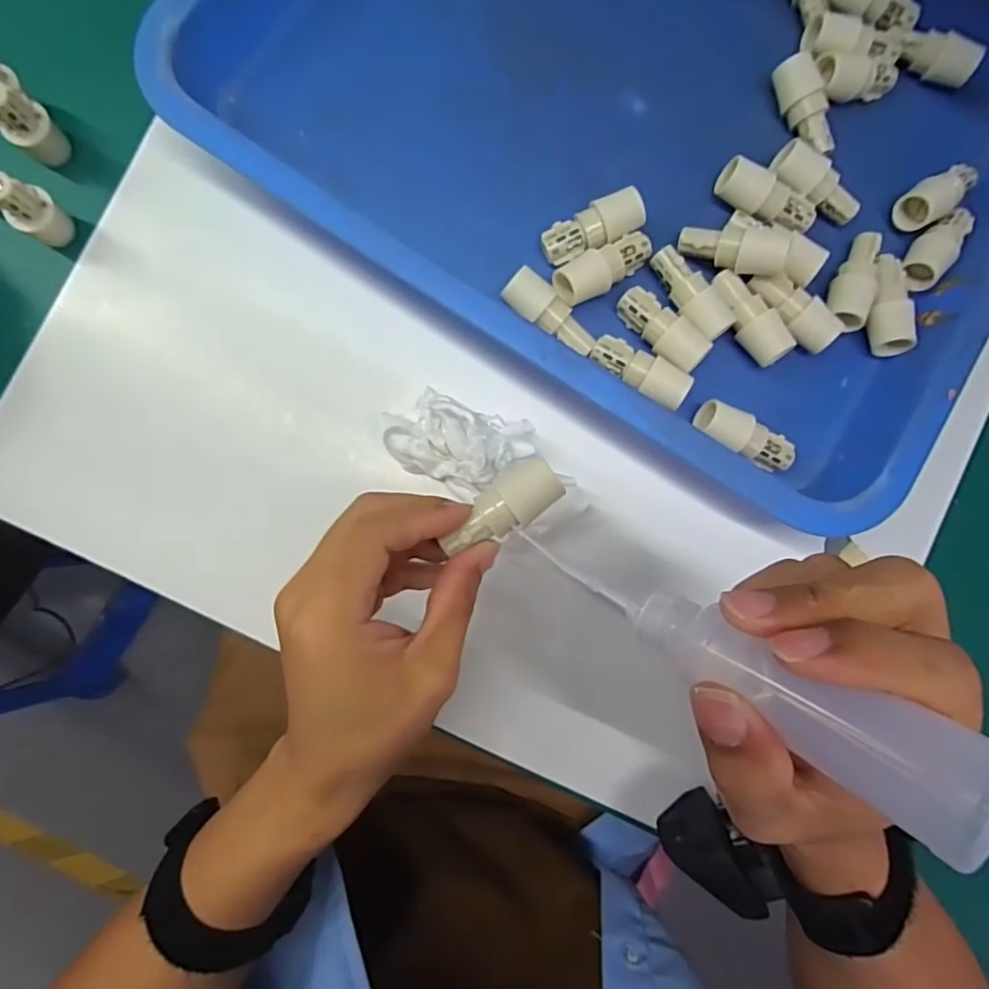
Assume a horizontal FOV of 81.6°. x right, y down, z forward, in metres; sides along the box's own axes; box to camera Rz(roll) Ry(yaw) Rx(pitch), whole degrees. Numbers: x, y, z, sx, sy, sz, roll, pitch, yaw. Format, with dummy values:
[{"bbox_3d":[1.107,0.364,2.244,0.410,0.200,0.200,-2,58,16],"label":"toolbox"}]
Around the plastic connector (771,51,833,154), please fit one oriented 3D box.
[{"bbox_3d":[0.174,-0.217,0.324,0.018,0.019,0.053,-19,87,-6],"label":"plastic connector"}]

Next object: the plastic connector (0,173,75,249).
[{"bbox_3d":[-0.235,-0.144,0.290,0.016,0.038,0.018,-8,86,-5],"label":"plastic connector"}]

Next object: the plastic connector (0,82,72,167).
[{"bbox_3d":[-0.243,-0.191,0.295,0.019,0.046,0.019,-2,85,-5],"label":"plastic connector"}]

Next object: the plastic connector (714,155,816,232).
[{"bbox_3d":[0.148,-0.159,0.311,0.054,0.021,0.020,22,84,-2],"label":"plastic connector"}]

